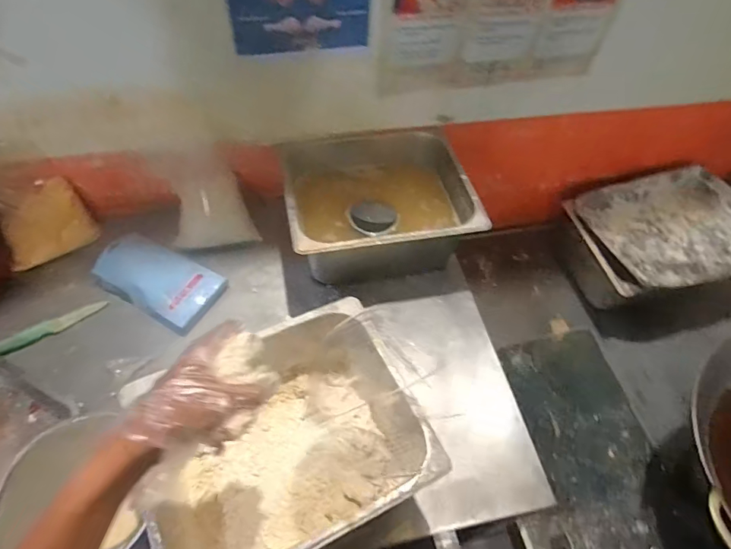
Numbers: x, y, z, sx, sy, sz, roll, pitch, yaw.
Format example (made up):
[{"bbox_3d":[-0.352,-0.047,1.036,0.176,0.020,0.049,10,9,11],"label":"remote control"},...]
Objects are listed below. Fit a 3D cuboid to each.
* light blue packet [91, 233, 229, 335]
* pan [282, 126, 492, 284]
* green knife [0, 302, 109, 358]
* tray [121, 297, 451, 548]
[{"bbox_3d":[-0.363,0.008,0.805,0.211,0.046,0.122,27,58,15],"label":"light blue packet"},{"bbox_3d":[0.021,-0.122,0.845,0.315,0.142,0.254,-7,56,-9],"label":"pan"},{"bbox_3d":[-0.521,0.089,0.750,0.029,0.008,0.182,40,47,22],"label":"green knife"},{"bbox_3d":[-0.099,0.219,0.597,0.322,0.141,0.261,-21,59,-17],"label":"tray"}]

